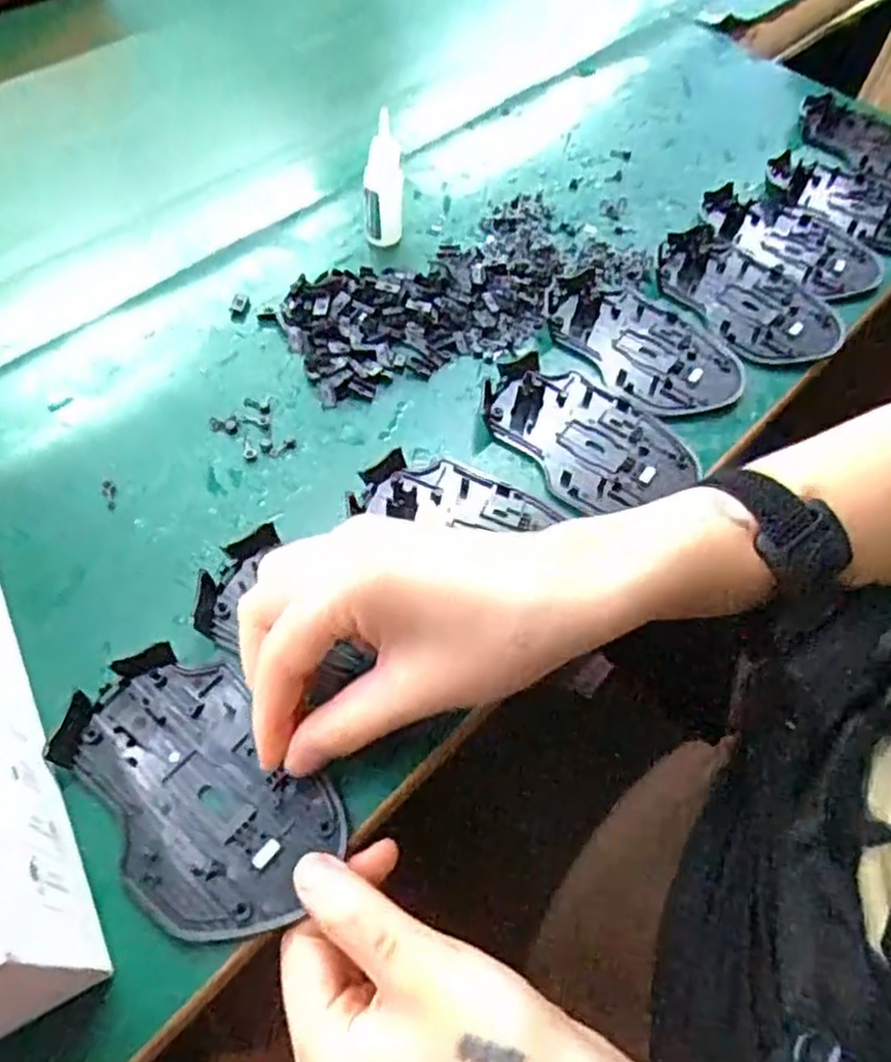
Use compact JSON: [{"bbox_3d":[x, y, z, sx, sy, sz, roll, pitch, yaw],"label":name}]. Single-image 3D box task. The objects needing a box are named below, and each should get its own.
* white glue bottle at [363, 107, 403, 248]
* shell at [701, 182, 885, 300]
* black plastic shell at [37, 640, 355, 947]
[{"bbox_3d":[-0.035,-0.199,0.421,0.021,0.074,0.016,-4,58,-7],"label":"white glue bottle"},{"bbox_3d":[0.224,-0.192,0.479,0.116,0.011,0.075,40,63,19],"label":"shell"},{"bbox_3d":[-0.093,0.094,0.274,0.069,0.011,0.109,-38,68,-24],"label":"black plastic shell"}]

